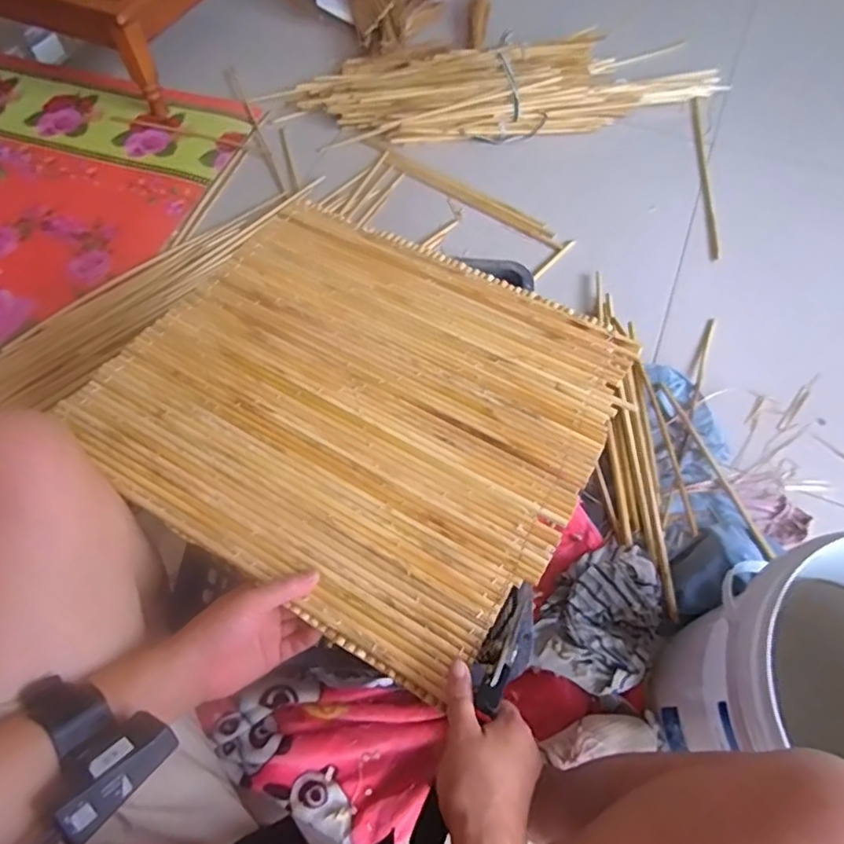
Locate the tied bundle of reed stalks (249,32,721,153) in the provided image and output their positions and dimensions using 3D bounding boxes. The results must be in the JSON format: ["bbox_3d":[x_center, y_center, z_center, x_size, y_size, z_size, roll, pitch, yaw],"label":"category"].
[{"bbox_3d":[0.183,-0.790,1.349,1.040,0.085,0.299,-6,60,-2],"label":"tied bundle of reed stalks"}]

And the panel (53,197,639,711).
[{"bbox_3d":[-0.060,-0.034,0.613,0.478,0.010,0.433,29,61,15],"label":"panel"}]

